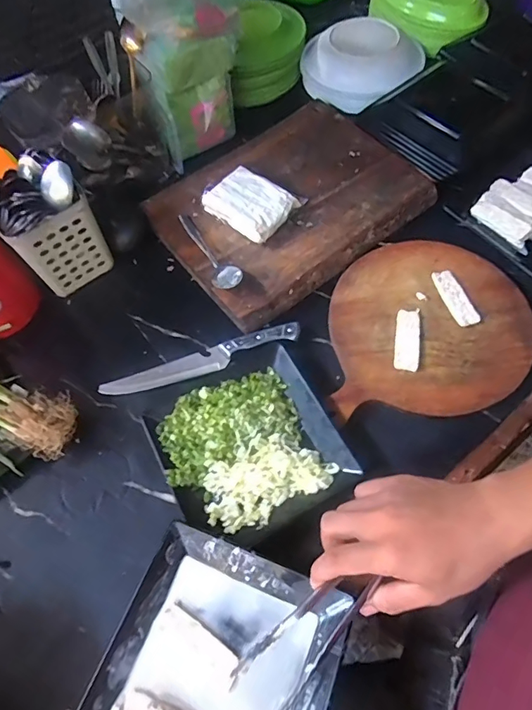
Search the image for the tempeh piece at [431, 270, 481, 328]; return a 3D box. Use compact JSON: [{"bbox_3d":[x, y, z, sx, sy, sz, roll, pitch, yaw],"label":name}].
[{"bbox_3d":[0.250,-0.075,0.597,0.026,0.008,0.087,-19,63,-7],"label":"tempeh piece"}]

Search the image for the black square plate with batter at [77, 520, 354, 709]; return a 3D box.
[{"bbox_3d":[-0.043,0.275,0.402,0.195,0.038,0.190,19,68,10],"label":"black square plate with batter"}]

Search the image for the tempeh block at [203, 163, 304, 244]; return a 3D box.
[{"bbox_3d":[-0.024,-0.220,0.661,0.115,0.030,0.088,35,70,19],"label":"tempeh block"}]

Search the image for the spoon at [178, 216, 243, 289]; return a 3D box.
[{"bbox_3d":[-0.079,-0.151,0.635,0.039,0.027,0.162,-27,64,-10],"label":"spoon"}]

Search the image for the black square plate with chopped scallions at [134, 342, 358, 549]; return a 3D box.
[{"bbox_3d":[-0.024,0.098,0.533,0.191,0.052,0.207,-29,65,-11],"label":"black square plate with chopped scallions"}]

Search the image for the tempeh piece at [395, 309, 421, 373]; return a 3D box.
[{"bbox_3d":[0.181,-0.021,0.576,0.029,0.009,0.085,8,64,7],"label":"tempeh piece"}]

